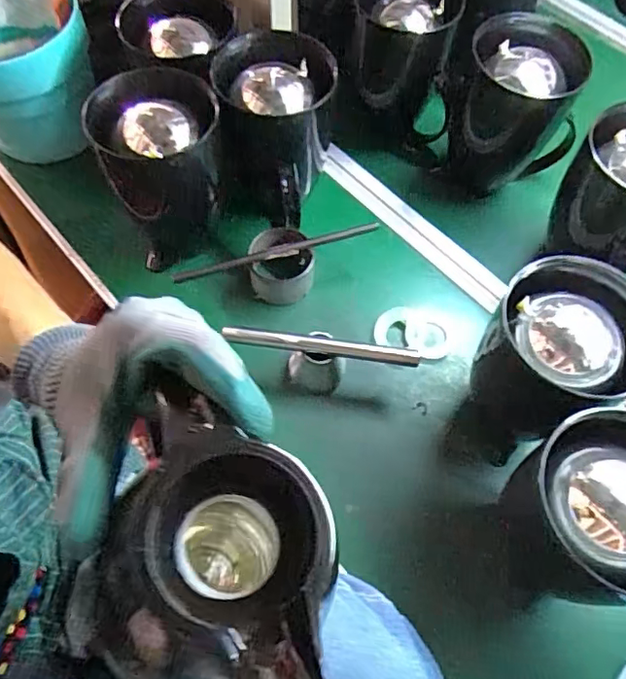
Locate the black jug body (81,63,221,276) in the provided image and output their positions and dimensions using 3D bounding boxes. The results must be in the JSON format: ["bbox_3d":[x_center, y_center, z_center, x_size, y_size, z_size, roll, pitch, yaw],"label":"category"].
[{"bbox_3d":[-0.164,-0.196,0.611,0.126,0.149,0.131,-14,63,-9],"label":"black jug body"}]

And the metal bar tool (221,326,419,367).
[{"bbox_3d":[0.008,0.007,0.574,0.199,0.006,0.018,7,88,2],"label":"metal bar tool"}]

